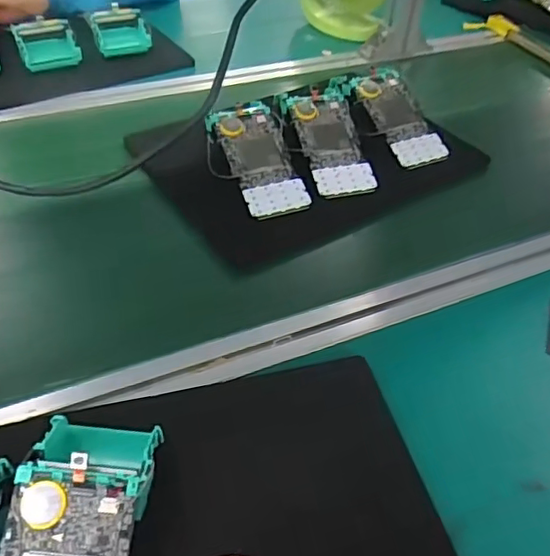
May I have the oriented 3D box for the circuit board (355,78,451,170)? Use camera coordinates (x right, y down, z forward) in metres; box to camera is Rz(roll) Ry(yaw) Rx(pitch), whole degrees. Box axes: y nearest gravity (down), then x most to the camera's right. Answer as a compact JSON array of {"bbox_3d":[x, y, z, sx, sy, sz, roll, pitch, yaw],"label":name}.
[{"bbox_3d":[0.148,-0.187,0.683,0.065,0.013,0.131,-19,70,-23],"label":"circuit board"}]

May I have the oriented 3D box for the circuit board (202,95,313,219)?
[{"bbox_3d":[-0.017,-0.127,0.615,0.070,0.015,0.148,-14,67,-20],"label":"circuit board"}]

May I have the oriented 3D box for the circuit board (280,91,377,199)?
[{"bbox_3d":[0.062,-0.152,0.645,0.069,0.015,0.149,-10,64,-16],"label":"circuit board"}]

